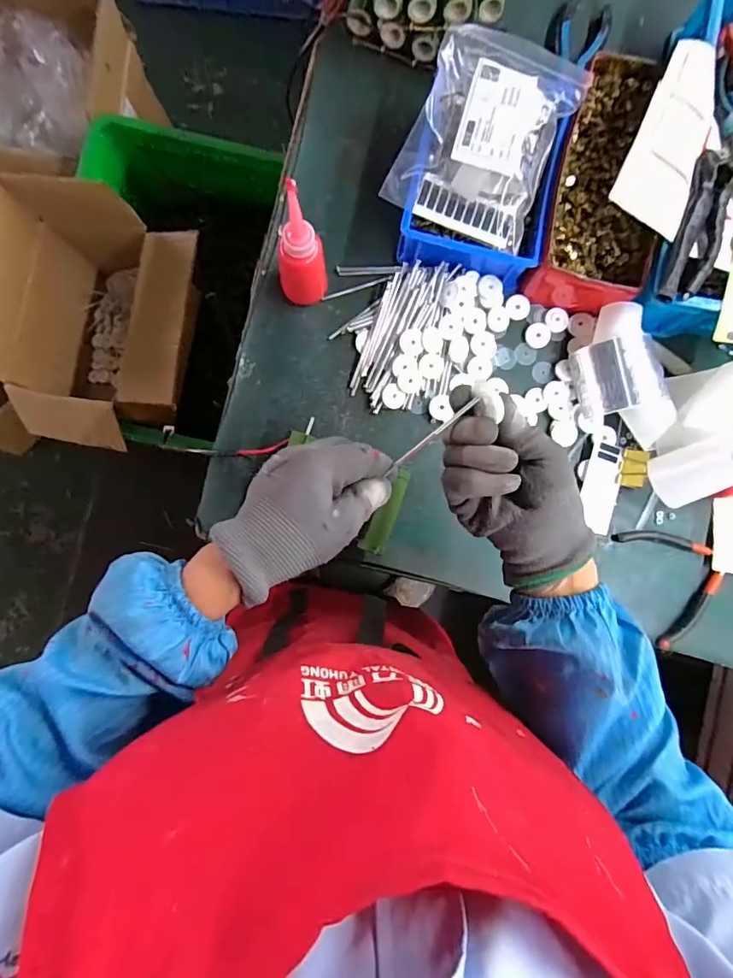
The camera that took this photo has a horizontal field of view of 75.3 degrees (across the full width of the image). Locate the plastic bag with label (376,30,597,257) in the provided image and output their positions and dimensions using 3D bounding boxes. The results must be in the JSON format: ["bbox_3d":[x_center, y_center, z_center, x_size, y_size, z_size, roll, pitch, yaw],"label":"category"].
[{"bbox_3d":[0.123,-0.361,0.468,0.142,0.042,0.204,23,87,0],"label":"plastic bag with label"}]

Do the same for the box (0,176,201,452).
[{"bbox_3d":[-0.462,-0.314,0.874,0.333,0.265,0.464,9,88,-1],"label":"box"}]

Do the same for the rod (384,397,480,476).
[{"bbox_3d":[0.043,-0.035,0.337,0.079,0.005,0.004,-38,92,21],"label":"rod"}]

